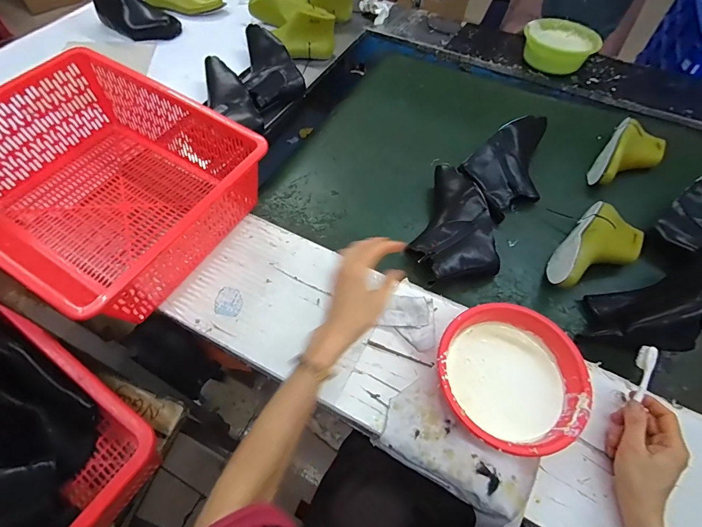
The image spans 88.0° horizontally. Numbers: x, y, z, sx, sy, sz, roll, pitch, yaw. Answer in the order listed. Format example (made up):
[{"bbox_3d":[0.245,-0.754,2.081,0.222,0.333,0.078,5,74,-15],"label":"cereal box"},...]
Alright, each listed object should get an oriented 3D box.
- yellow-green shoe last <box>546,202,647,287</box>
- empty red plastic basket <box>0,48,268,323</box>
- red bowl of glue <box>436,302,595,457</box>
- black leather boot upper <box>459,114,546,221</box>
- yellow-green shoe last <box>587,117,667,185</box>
[{"bbox_3d":[0.442,-0.017,0.654,0.111,0.073,0.225,40,66,21],"label":"yellow-green shoe last"},{"bbox_3d":[-0.421,-0.136,0.622,0.456,0.158,0.363,28,62,16],"label":"empty red plastic basket"},{"bbox_3d":[0.212,0.160,0.504,0.187,0.076,0.184,0,58,0],"label":"red bowl of glue"},{"bbox_3d":[0.356,-0.213,0.768,0.248,0.062,0.156,-28,62,-17],"label":"black leather boot upper"},{"bbox_3d":[0.608,-0.235,0.789,0.104,0.059,0.213,34,64,19],"label":"yellow-green shoe last"}]

